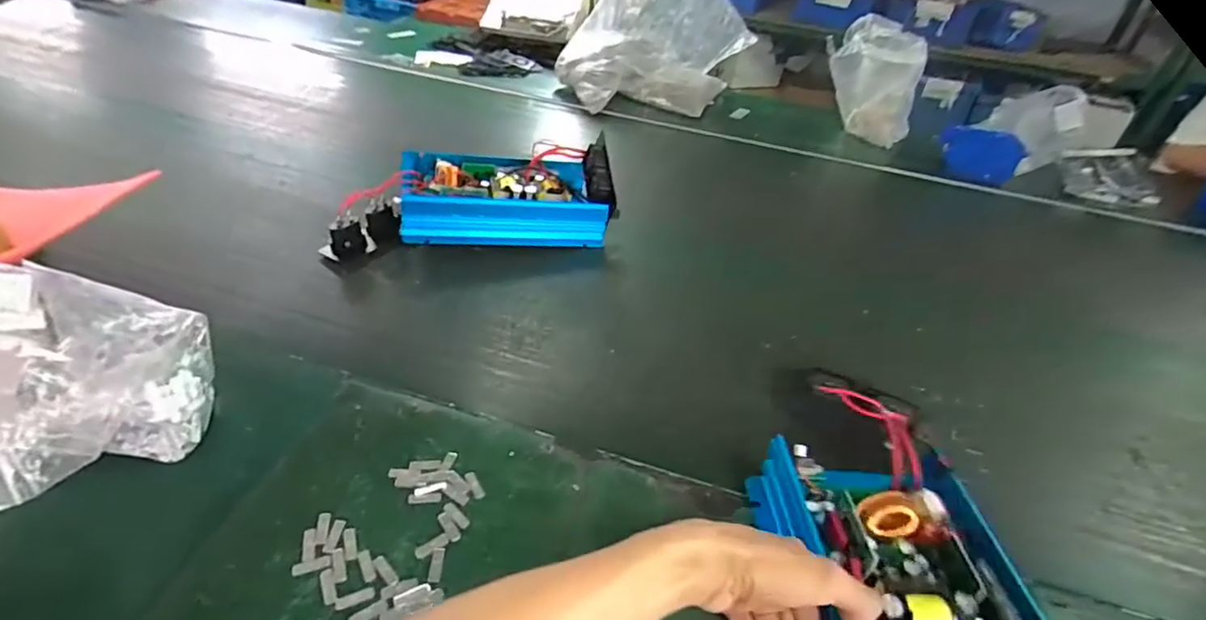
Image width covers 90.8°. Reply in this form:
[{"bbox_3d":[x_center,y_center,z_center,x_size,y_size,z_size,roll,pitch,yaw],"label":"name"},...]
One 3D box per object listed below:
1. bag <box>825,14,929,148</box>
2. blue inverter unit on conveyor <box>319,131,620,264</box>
[{"bbox_3d":[0.486,-0.413,1.103,0.175,0.215,0.096,29,43,25],"label":"bag"},{"bbox_3d":[-0.172,-0.144,0.809,0.360,0.108,0.159,-2,39,-11],"label":"blue inverter unit on conveyor"}]

